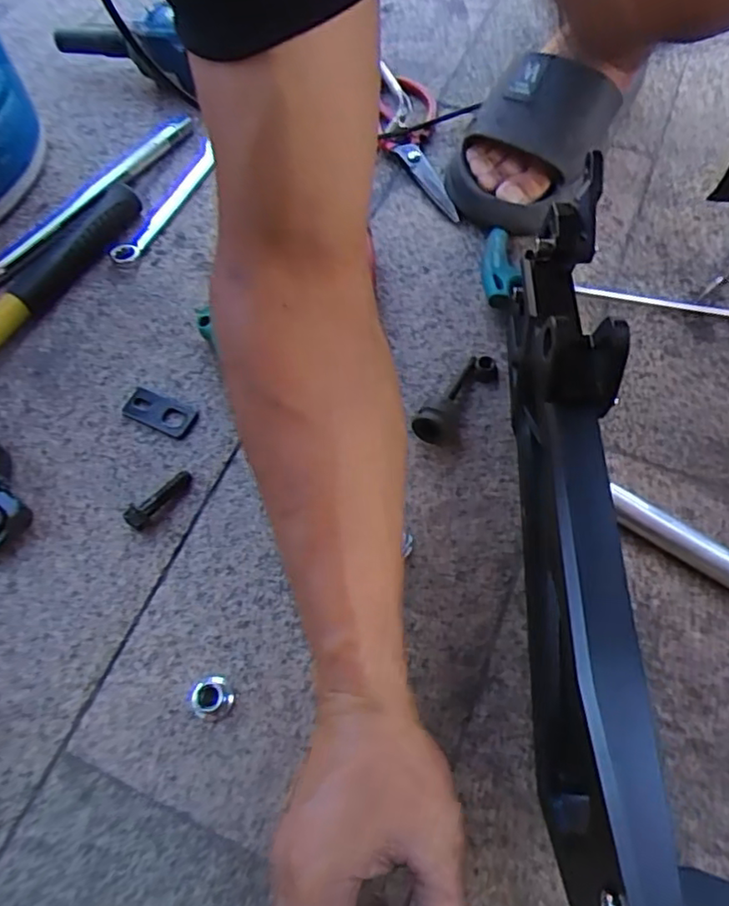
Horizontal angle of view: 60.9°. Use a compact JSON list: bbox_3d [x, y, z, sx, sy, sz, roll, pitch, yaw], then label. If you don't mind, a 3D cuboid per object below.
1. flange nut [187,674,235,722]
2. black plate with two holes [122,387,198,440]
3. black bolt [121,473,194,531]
[{"bbox_3d":[-0.088,0.138,0.351,0.025,0.010,0.023,-1,63,3],"label":"flange nut"},{"bbox_3d":[-0.146,-0.029,0.441,0.056,0.004,0.025,22,67,13],"label":"black plate with two holes"},{"bbox_3d":[-0.134,0.029,0.402,0.016,0.010,0.048,35,70,18],"label":"black bolt"}]

